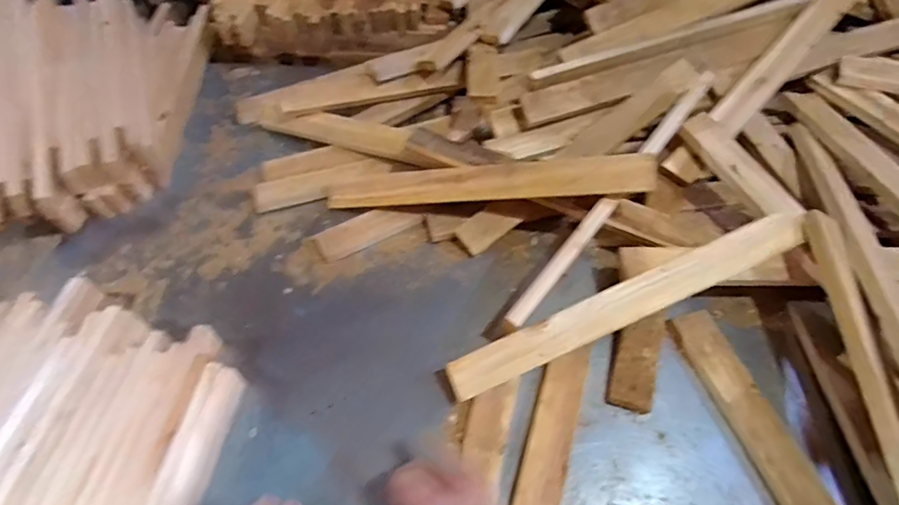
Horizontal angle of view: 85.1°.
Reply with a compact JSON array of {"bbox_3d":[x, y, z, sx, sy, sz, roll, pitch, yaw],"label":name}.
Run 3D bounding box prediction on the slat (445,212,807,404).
[{"bbox_3d":[0.229,0.065,0.619,0.486,0.027,0.057,-23,83,-5],"label":"slat"}]

